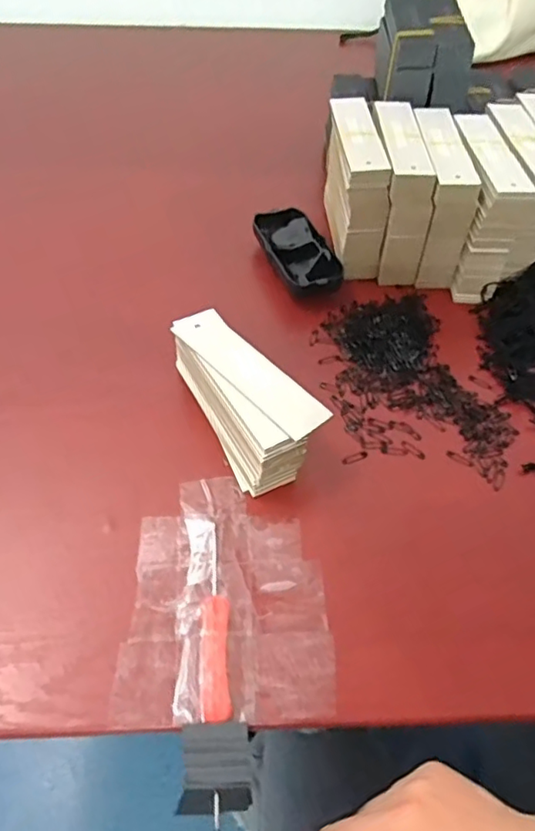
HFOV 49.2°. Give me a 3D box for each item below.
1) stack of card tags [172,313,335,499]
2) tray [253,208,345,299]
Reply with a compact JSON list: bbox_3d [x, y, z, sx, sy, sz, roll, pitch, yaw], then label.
[{"bbox_3d":[-0.019,-0.011,0.399,0.062,0.060,0.129,-30,61,-25],"label":"stack of card tags"},{"bbox_3d":[0.026,-0.146,0.520,0.048,0.026,0.104,-17,58,-11],"label":"tray"}]

